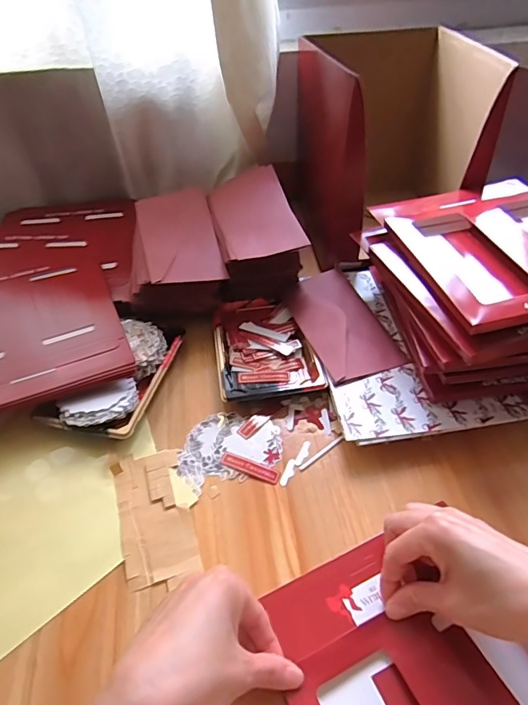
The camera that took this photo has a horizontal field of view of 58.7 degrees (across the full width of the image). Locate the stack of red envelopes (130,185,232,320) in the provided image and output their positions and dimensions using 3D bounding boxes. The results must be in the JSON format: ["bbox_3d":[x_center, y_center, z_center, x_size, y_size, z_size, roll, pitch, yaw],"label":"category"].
[{"bbox_3d":[-0.116,-0.131,0.612,0.112,0.074,0.186,-11,45,-8],"label":"stack of red envelopes"}]

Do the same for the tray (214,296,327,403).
[{"bbox_3d":[0.000,-0.004,0.556,0.111,0.030,0.149,-8,45,-4],"label":"tray"}]

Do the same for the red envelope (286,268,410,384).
[{"bbox_3d":[0.087,-0.039,0.553,0.089,0.010,0.173,-14,47,-13],"label":"red envelope"}]

